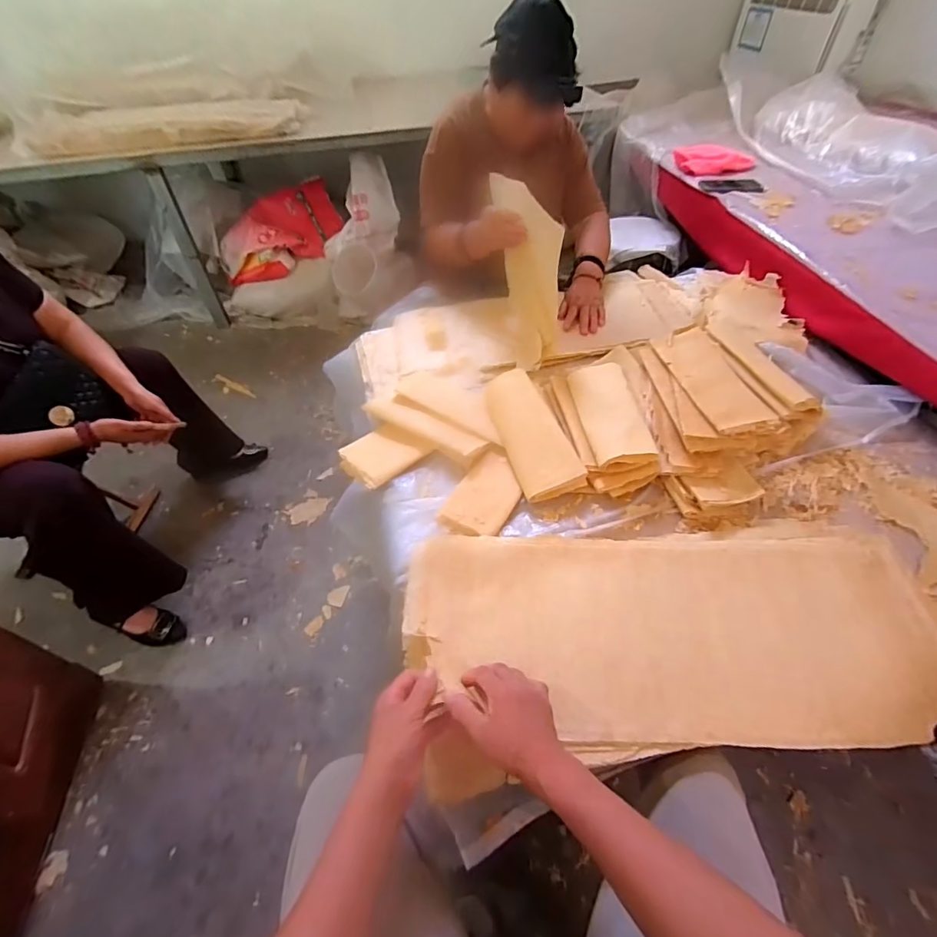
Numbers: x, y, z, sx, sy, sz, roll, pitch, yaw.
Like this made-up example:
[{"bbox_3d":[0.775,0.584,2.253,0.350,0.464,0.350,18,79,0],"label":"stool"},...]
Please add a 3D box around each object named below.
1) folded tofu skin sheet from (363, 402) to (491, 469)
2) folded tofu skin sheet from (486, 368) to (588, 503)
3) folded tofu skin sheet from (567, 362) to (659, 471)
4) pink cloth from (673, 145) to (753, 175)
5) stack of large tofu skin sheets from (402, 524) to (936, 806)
[{"bbox_3d":[-0.082,-0.080,0.903,0.254,0.024,0.069,25,54,24],"label":"folded tofu skin sheet"},{"bbox_3d":[0.110,-0.073,0.864,0.104,0.043,0.282,-14,49,-9],"label":"folded tofu skin sheet"},{"bbox_3d":[0.259,-0.113,0.885,0.101,0.015,0.299,-16,41,13],"label":"folded tofu skin sheet"},{"bbox_3d":[0.773,-0.985,1.501,0.247,0.048,0.152,19,52,20],"label":"pink cloth"},{"bbox_3d":[0.275,0.228,0.632,0.706,0.059,0.321,-1,52,0],"label":"stack of large tofu skin sheets"}]

